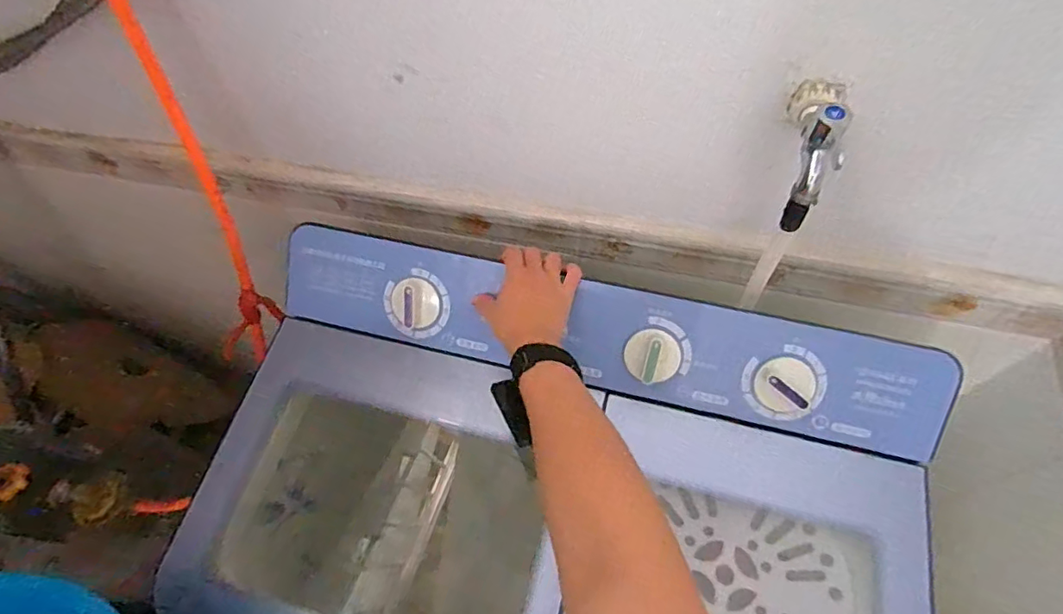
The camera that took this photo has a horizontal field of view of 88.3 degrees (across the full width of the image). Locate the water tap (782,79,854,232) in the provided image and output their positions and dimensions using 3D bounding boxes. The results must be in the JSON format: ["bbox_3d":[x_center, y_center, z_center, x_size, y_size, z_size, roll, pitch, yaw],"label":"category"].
[{"bbox_3d":[0.238,-0.137,0.479,0.040,0.109,0.094,16,62,12],"label":"water tap"}]

